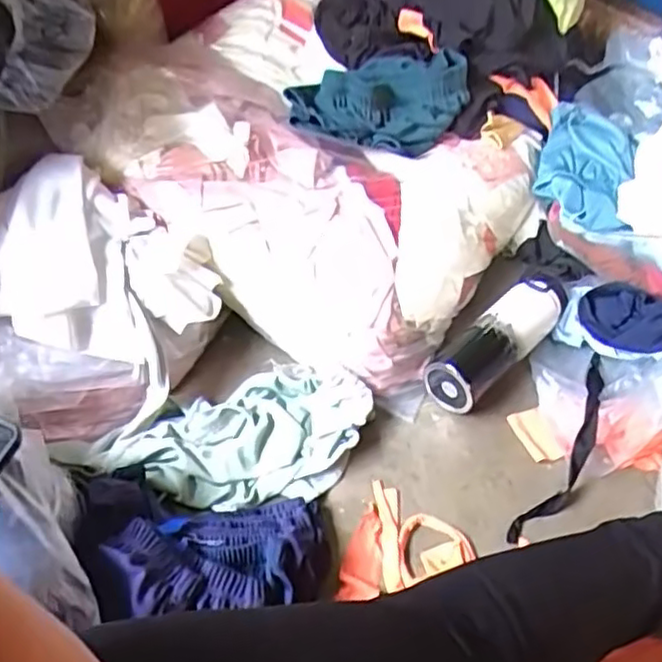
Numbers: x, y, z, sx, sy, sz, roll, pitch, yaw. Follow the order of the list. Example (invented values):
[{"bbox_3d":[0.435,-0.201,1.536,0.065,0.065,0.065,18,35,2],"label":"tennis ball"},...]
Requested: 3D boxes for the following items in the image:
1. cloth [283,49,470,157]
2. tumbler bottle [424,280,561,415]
[{"bbox_3d":[0.075,-0.338,1.015,0.269,0.075,0.164,-33,56,-29],"label":"cloth"},{"bbox_3d":[0.224,0.016,0.920,0.071,0.068,0.224,37,55,28],"label":"tumbler bottle"}]

